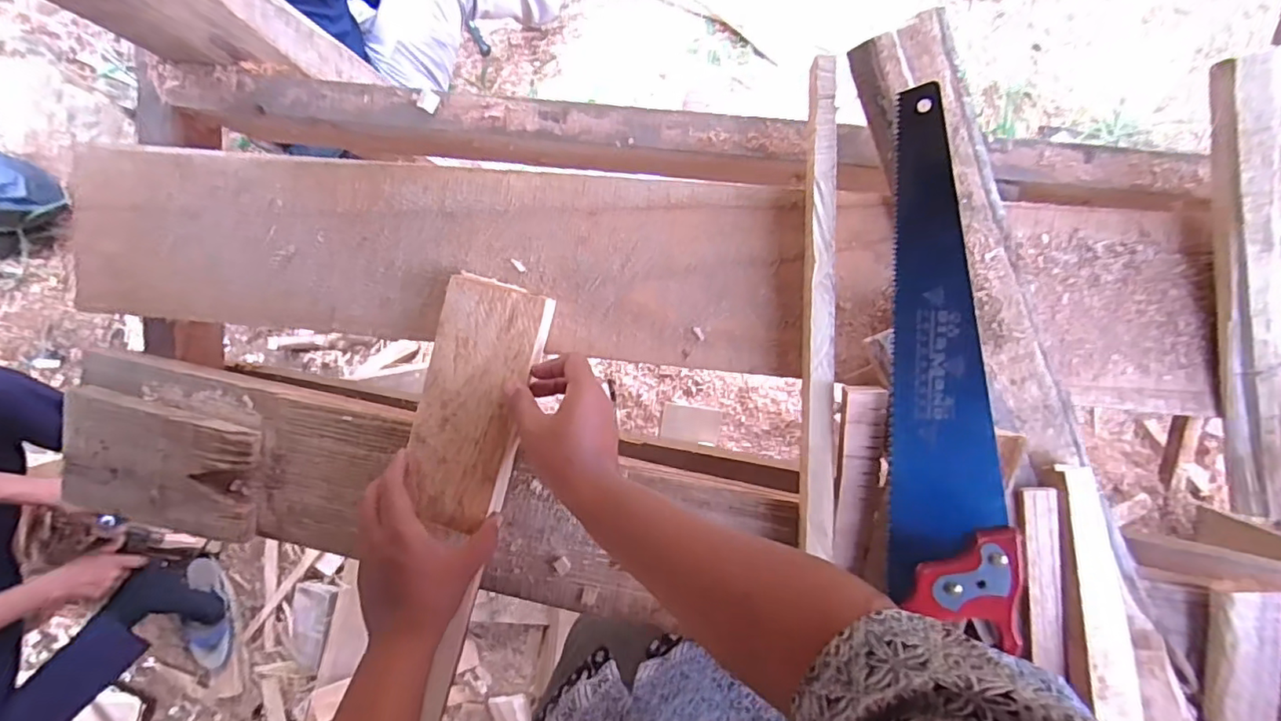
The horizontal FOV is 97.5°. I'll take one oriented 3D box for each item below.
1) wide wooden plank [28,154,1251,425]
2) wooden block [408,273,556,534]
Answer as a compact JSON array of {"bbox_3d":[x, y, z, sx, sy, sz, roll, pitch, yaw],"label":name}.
[{"bbox_3d":[-0.044,-0.085,0.515,1.032,0.032,0.163,5,93,6],"label":"wide wooden plank"},{"bbox_3d":[-0.153,0.039,0.522,0.093,0.029,0.224,15,94,6],"label":"wooden block"}]

